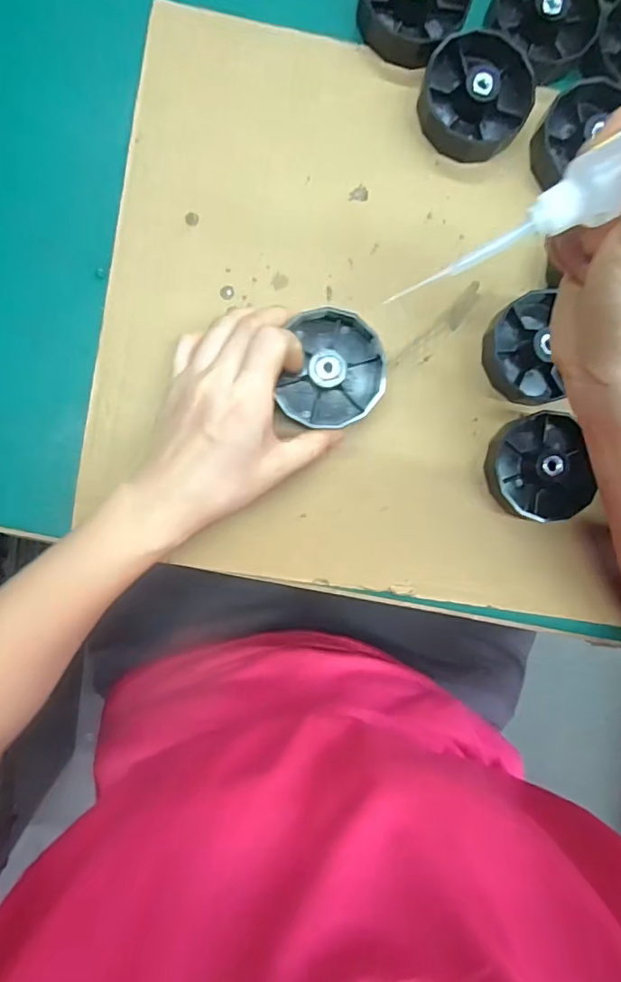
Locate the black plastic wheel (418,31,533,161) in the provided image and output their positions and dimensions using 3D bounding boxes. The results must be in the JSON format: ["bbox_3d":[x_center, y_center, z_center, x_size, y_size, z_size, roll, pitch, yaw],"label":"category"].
[{"bbox_3d":[0.104,-0.246,0.317,0.067,0.023,0.072,0,92,-5],"label":"black plastic wheel"}]

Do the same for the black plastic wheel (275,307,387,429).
[{"bbox_3d":[0.015,-0.072,0.306,0.061,0.027,0.067,0,94,-4],"label":"black plastic wheel"}]

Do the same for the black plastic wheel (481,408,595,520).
[{"bbox_3d":[0.148,-0.014,0.326,0.065,0.020,0.068,0,92,-5],"label":"black plastic wheel"}]

